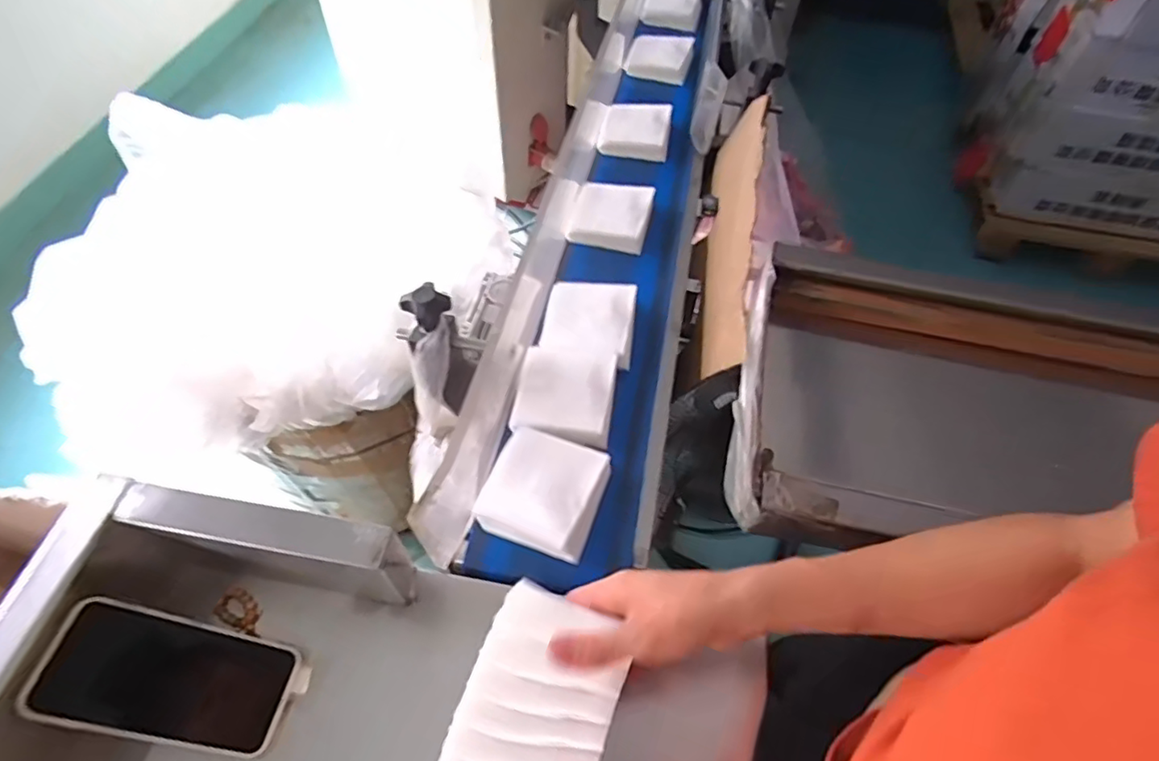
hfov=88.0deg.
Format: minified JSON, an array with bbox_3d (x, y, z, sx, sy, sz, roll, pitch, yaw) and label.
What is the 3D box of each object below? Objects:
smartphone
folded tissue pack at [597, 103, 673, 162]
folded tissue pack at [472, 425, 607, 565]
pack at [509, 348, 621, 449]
[{"bbox_3d":[-0.285,0.210,0.424,0.154,0.011,0.074,30,53,-24],"label":"smartphone"},{"bbox_3d":[0.082,-0.365,0.869,0.096,0.031,0.097,11,57,4],"label":"folded tissue pack"},{"bbox_3d":[-0.031,0.100,0.546,0.100,0.029,0.100,18,57,9],"label":"folded tissue pack"},{"bbox_3d":[-0.014,0.011,0.590,0.094,0.018,0.099,9,56,3],"label":"pack"}]

